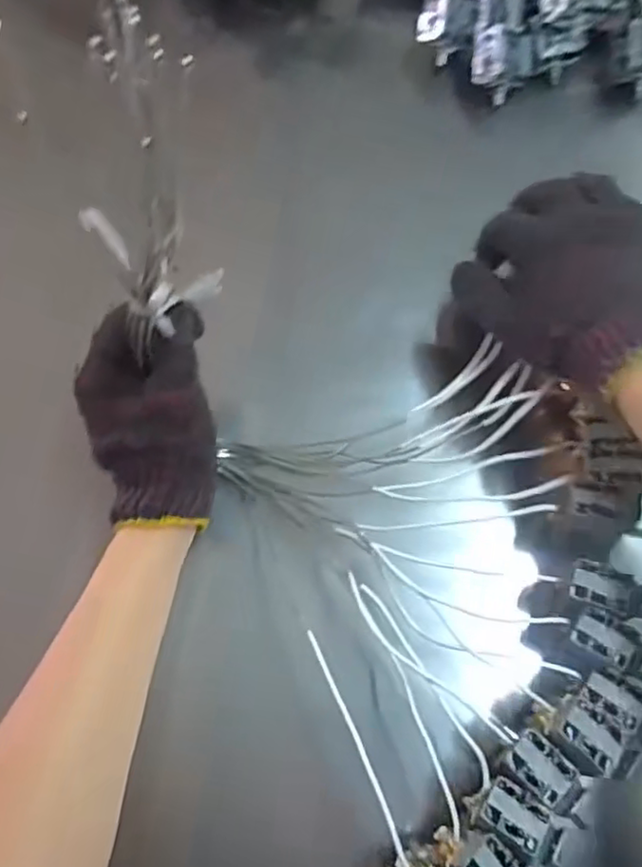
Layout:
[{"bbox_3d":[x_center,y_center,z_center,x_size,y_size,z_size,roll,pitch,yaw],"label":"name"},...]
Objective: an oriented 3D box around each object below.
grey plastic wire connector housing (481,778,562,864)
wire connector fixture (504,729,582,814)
[{"bbox_3d":[0.097,0.186,0.311,0.036,0.013,0.023,33,75,13],"label":"grey plastic wire connector housing"},{"bbox_3d":[0.110,0.166,0.319,0.033,0.010,0.024,41,77,15],"label":"wire connector fixture"}]

